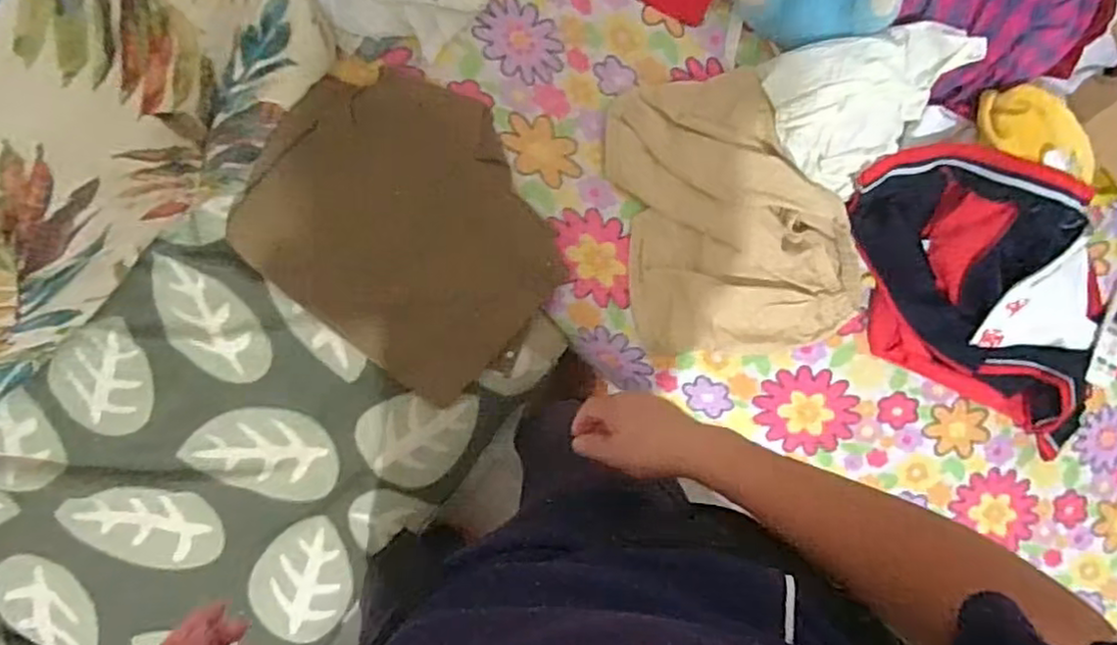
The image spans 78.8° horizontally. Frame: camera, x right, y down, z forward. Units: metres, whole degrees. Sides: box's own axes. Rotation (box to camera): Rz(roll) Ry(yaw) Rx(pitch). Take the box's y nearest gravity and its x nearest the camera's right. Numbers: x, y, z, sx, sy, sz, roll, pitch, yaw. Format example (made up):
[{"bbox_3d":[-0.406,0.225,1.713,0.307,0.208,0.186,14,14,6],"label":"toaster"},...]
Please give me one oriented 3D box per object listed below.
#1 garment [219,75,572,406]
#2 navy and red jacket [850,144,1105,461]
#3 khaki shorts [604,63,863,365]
[{"bbox_3d":[-0.184,-0.118,0.866,0.374,0.034,0.322,42,88,-9],"label":"garment"},{"bbox_3d":[0.578,-0.036,0.895,0.472,0.160,0.263,26,90,-8],"label":"navy and red jacket"},{"bbox_3d":[0.243,-0.143,0.899,0.316,0.055,0.375,-12,96,-6],"label":"khaki shorts"}]

